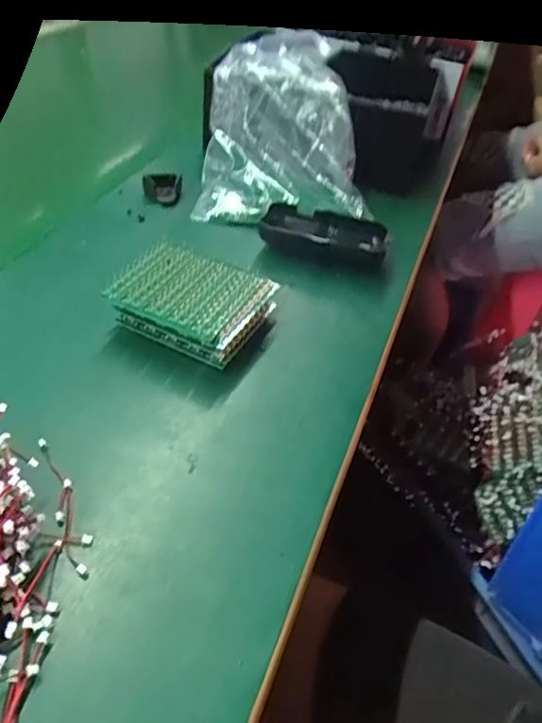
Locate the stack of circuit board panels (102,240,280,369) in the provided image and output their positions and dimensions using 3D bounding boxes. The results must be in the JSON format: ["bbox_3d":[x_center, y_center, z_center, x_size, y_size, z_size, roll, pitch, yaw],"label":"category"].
[{"bbox_3d":[-0.057,-0.042,0.411,0.101,0.041,0.078,20,45,14],"label":"stack of circuit board panels"}]

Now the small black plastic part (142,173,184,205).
[{"bbox_3d":[-0.105,-0.169,0.558,0.037,0.023,0.025,-4,42,-9],"label":"small black plastic part"}]

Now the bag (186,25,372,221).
[{"bbox_3d":[0.006,-0.225,0.558,0.154,0.116,0.164,-1,42,-6],"label":"bag"}]

